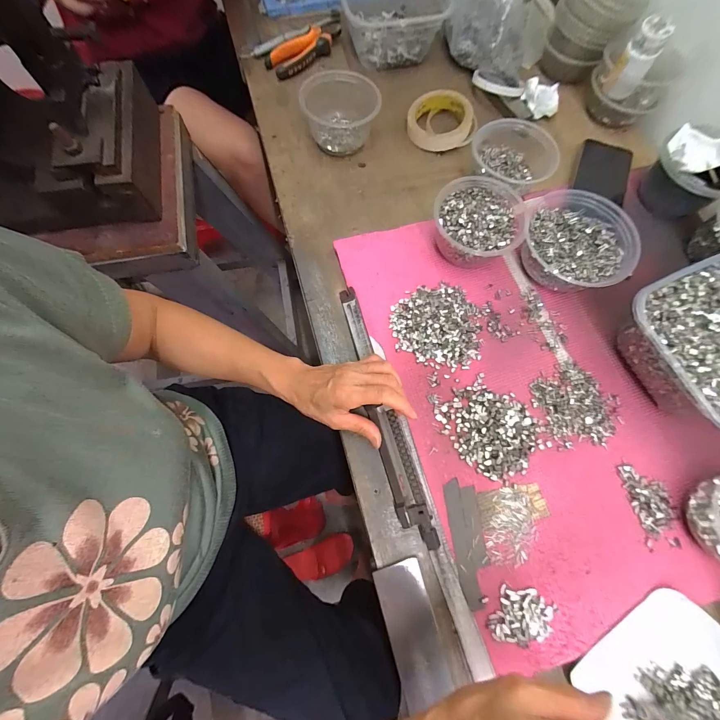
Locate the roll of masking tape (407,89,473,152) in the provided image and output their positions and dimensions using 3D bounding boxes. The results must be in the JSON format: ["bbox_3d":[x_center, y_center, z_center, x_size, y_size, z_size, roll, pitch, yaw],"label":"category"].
[{"bbox_3d":[0.126,-0.384,0.522,0.095,0.033,0.095,0,73,-2],"label":"roll of masking tape"}]

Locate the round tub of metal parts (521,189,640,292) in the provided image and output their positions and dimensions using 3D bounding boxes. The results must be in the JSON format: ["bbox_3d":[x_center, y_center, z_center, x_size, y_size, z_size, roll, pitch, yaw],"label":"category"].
[{"bbox_3d":[0.272,-0.145,0.426,0.125,0.056,0.123,0,73,-2],"label":"round tub of metal parts"}]

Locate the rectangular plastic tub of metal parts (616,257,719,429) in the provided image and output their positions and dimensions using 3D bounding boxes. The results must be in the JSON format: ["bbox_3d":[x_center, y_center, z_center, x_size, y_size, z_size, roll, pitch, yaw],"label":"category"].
[{"bbox_3d":[0.405,-0.016,0.378,0.174,0.071,0.172,-21,75,-8],"label":"rectangular plastic tub of metal parts"}]

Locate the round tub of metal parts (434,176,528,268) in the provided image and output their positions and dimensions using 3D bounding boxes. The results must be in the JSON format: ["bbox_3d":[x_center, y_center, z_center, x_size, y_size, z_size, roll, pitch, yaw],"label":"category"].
[{"bbox_3d":[0.153,-0.177,0.437,0.110,0.057,0.120,0,73,-2],"label":"round tub of metal parts"}]

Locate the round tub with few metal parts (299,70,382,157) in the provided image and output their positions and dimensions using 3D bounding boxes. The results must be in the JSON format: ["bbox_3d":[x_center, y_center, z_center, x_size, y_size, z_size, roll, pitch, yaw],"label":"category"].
[{"bbox_3d":[-0.032,-0.375,0.500,0.119,0.063,0.102,7,73,0],"label":"round tub with few metal parts"}]

